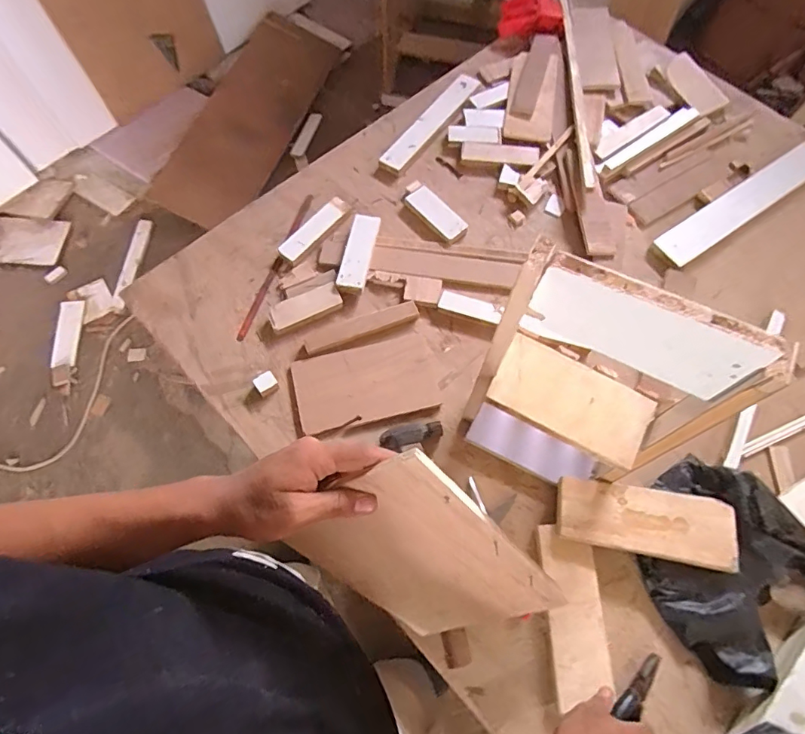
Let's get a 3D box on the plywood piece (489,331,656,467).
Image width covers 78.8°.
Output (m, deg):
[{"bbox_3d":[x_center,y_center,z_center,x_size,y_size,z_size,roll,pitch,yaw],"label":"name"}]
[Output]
[{"bbox_3d":[0.195,0.037,0.566,0.175,0.019,0.091,26,67,12],"label":"plywood piece"}]

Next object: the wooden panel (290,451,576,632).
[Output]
[{"bbox_3d":[0.019,0.182,0.450,0.170,0.252,0.010,-28,32,25],"label":"wooden panel"}]

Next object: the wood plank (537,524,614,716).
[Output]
[{"bbox_3d":[0.216,0.304,0.614,0.065,0.020,0.194,-1,64,-1],"label":"wood plank"}]

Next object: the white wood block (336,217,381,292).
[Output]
[{"bbox_3d":[-0.074,-0.193,0.824,0.046,0.013,0.153,8,64,3],"label":"white wood block"}]

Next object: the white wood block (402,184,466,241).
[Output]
[{"bbox_3d":[0.059,-0.273,0.870,0.054,0.012,0.122,-37,70,-17],"label":"white wood block"}]

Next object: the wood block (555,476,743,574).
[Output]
[{"bbox_3d":[0.318,0.205,0.650,0.222,0.028,0.085,10,64,4],"label":"wood block"}]

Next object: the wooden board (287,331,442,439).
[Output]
[{"bbox_3d":[-0.062,0.027,0.750,0.214,0.020,0.121,-13,65,-7],"label":"wooden board"}]

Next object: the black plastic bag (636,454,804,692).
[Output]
[{"bbox_3d":[0.416,0.248,0.631,0.216,0.055,0.231,-35,69,-16],"label":"black plastic bag"}]

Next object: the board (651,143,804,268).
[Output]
[{"bbox_3d":[0.655,-0.320,0.902,0.482,0.016,0.066,-31,68,-15],"label":"board"}]

